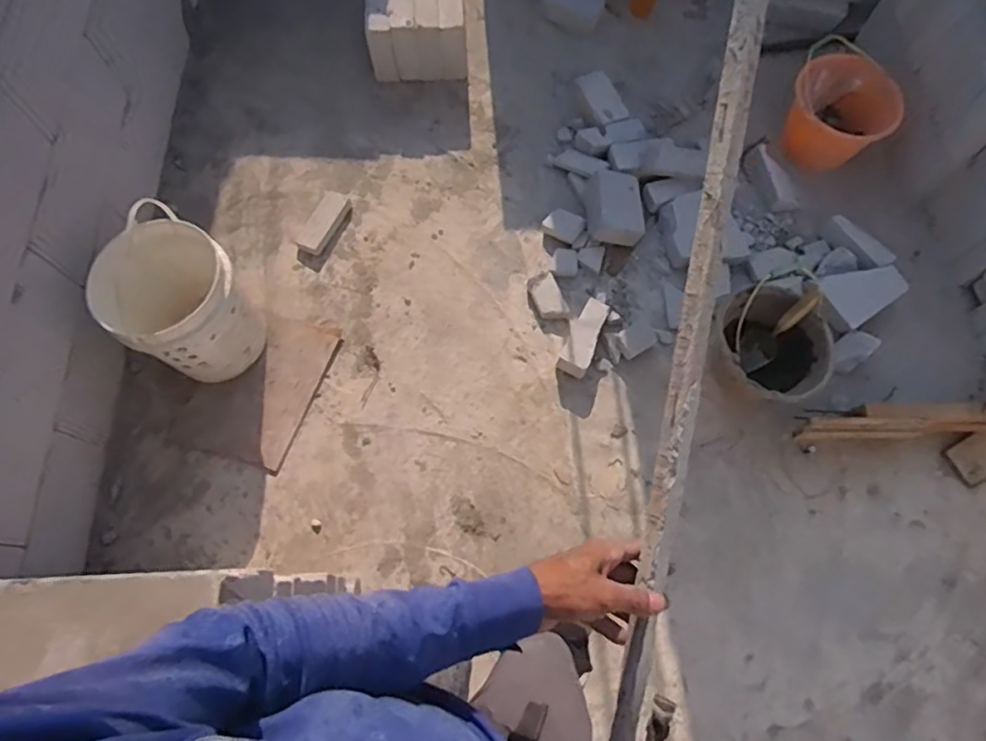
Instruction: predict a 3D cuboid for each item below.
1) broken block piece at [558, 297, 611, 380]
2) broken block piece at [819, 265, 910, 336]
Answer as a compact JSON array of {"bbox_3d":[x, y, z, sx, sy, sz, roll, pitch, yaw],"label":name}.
[{"bbox_3d":[0.248,-0.091,1.681,0.086,0.077,0.221,25,72,8],"label":"broken block piece"},{"bbox_3d":[0.945,-0.206,1.615,0.206,0.055,0.151,-32,73,-11],"label":"broken block piece"}]

